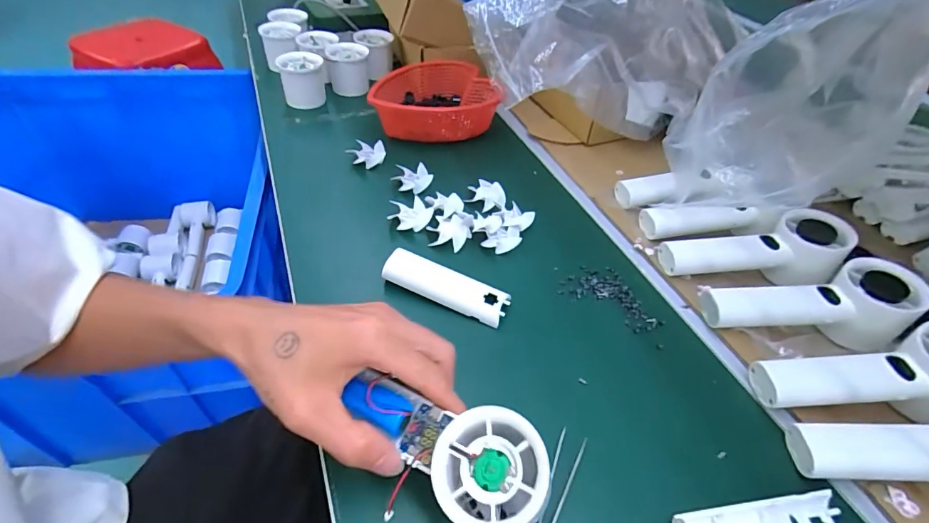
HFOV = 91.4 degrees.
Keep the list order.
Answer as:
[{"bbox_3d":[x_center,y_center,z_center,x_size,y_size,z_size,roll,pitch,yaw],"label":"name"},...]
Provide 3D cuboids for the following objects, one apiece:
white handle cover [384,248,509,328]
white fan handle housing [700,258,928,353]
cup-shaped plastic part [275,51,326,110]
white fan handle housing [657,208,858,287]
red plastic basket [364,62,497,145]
[{"bbox_3d":[-0.015,0.020,0.374,0.102,0.021,0.031,18,46,13],"label":"white handle cover"},{"bbox_3d":[0.275,0.032,0.366,0.152,0.056,0.056,5,44,0],"label":"white fan handle housing"},{"bbox_3d":[-0.211,-0.235,0.593,0.055,0.057,0.054,-4,45,-11],"label":"cup-shaped plastic part"},{"bbox_3d":[0.256,-0.010,0.405,0.150,0.054,0.059,5,44,0],"label":"white fan handle housing"},{"bbox_3d":[-0.036,-0.196,0.558,0.149,0.051,0.125,-1,44,-6],"label":"red plastic basket"}]

